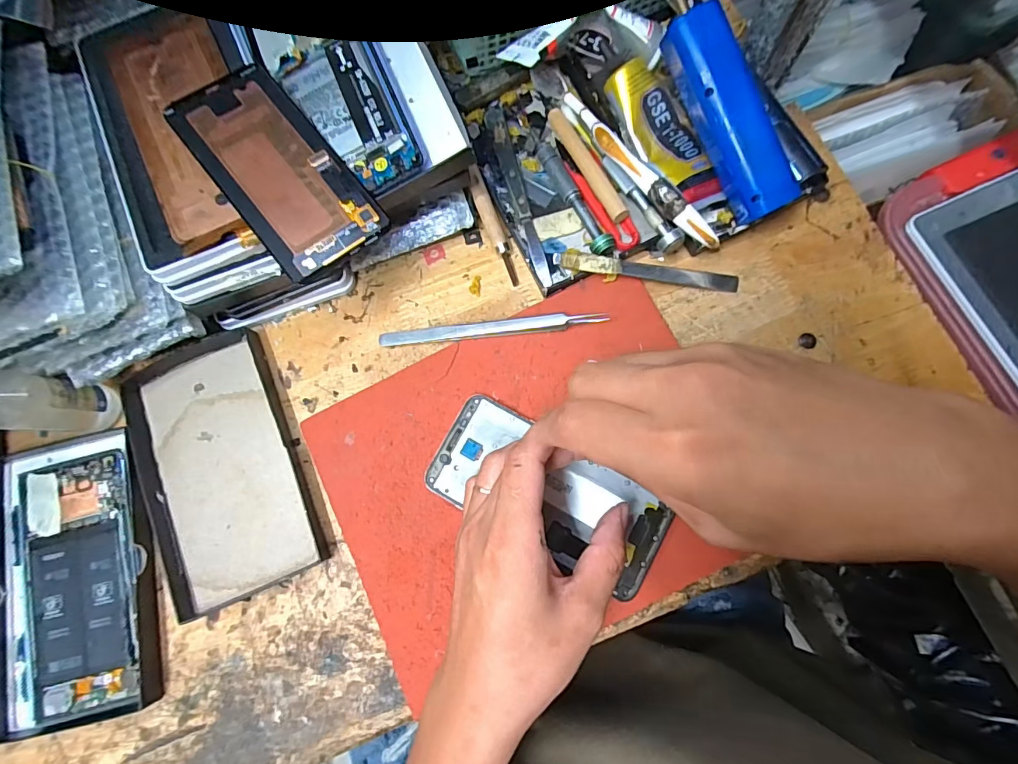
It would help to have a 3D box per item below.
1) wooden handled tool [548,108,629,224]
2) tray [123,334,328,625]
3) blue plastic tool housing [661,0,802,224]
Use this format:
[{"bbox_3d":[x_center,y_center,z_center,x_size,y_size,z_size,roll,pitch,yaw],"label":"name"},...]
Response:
[{"bbox_3d":[0.054,-0.153,0.326,0.011,0.014,0.099,-27,80,-2],"label":"wooden handled tool"},{"bbox_3d":[-0.195,0.056,0.314,0.100,0.017,0.173,-23,80,-1],"label":"tray"},{"bbox_3d":[0.140,-0.168,0.295,0.029,0.028,0.128,-29,98,-2],"label":"blue plastic tool housing"}]

